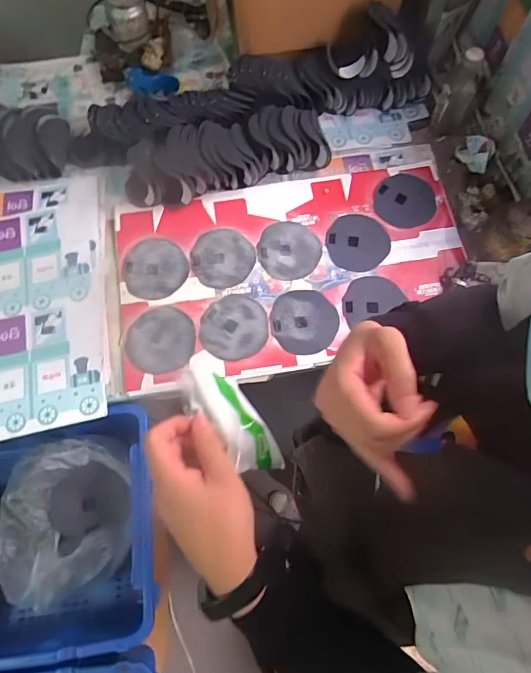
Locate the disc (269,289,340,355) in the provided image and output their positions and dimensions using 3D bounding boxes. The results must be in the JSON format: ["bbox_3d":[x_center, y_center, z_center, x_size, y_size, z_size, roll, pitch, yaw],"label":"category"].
[{"bbox_3d":[0.085,-0.034,0.935,0.144,0.014,0.151,0,71,1],"label":"disc"}]

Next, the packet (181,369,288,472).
[{"bbox_3d":[-0.030,0.088,0.449,0.021,0.123,0.116,-39,70,12],"label":"packet"}]

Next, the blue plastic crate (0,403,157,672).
[{"bbox_3d":[-0.553,0.408,0.878,0.663,0.193,0.421,-6,71,-1],"label":"blue plastic crate"}]

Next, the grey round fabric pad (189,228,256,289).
[{"bbox_3d":[-0.099,-0.183,0.990,0.144,0.012,0.151,0,71,1],"label":"grey round fabric pad"}]

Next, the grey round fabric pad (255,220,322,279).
[{"bbox_3d":[0.053,-0.199,0.996,0.139,0.013,0.151,0,71,1],"label":"grey round fabric pad"}]

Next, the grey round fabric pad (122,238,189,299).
[{"bbox_3d":[-0.258,-0.155,0.982,0.147,0.018,0.143,0,71,1],"label":"grey round fabric pad"}]

